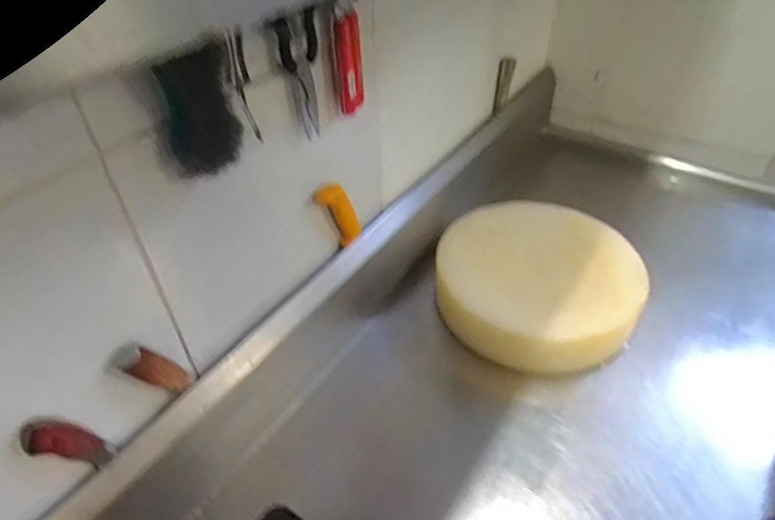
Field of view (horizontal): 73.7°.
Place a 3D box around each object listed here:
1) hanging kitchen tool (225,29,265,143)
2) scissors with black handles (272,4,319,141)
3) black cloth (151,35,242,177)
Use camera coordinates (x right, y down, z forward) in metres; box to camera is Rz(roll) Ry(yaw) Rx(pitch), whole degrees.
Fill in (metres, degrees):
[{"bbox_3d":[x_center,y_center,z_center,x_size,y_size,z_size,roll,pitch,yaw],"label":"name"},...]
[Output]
[{"bbox_3d":[-0.146,-0.175,0.525,0.016,0.110,0.020,-12,42,-12],"label":"hanging kitchen tool"},{"bbox_3d":[-0.097,-0.206,0.589,0.021,0.139,0.043,18,45,22],"label":"scissors with black handles"},{"bbox_3d":[-0.175,-0.132,0.472,0.073,0.125,0.029,-23,45,-23],"label":"black cloth"}]

